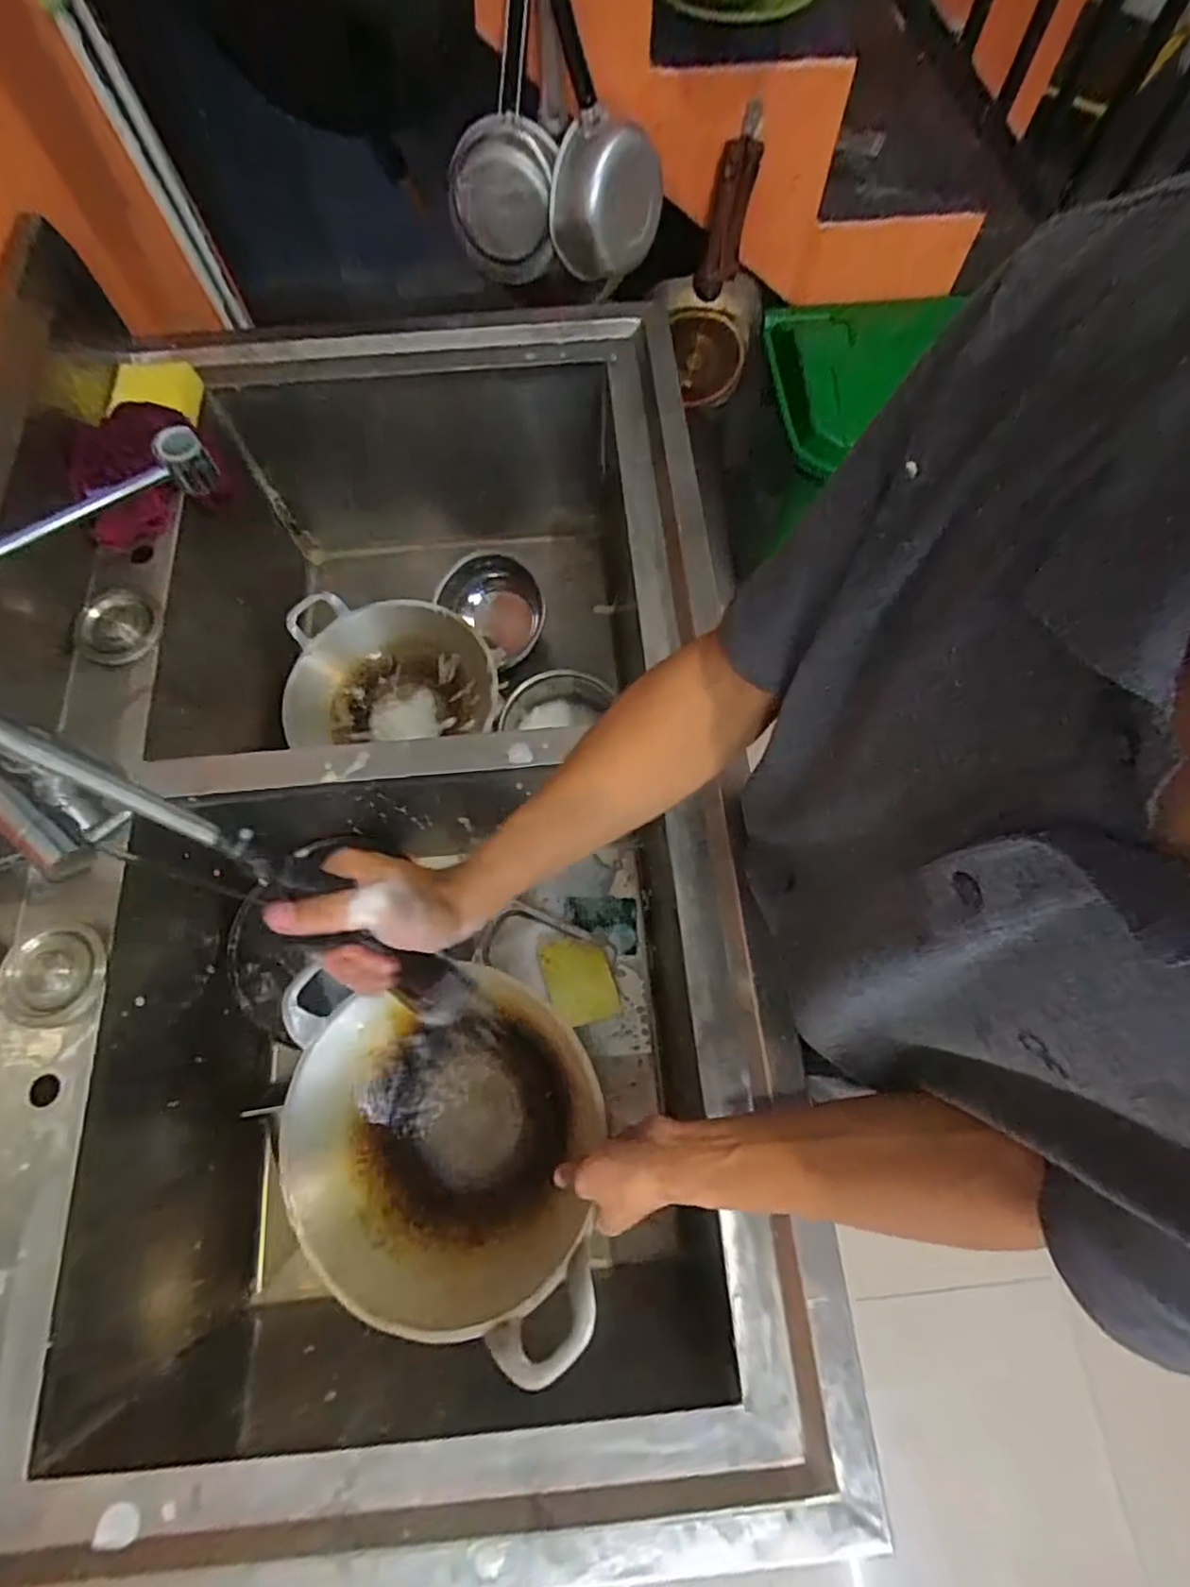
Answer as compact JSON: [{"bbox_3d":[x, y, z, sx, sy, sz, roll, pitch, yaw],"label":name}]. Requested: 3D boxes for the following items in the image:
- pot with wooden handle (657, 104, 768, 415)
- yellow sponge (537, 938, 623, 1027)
[{"bbox_3d":[0.213,-0.904,1.140,0.173,0.377,0.124,9,70,3],"label":"pot with wooden handle"},{"bbox_3d":[-0.021,0.237,0.829,0.083,0.029,0.106,-17,71,-6],"label":"yellow sponge"}]

